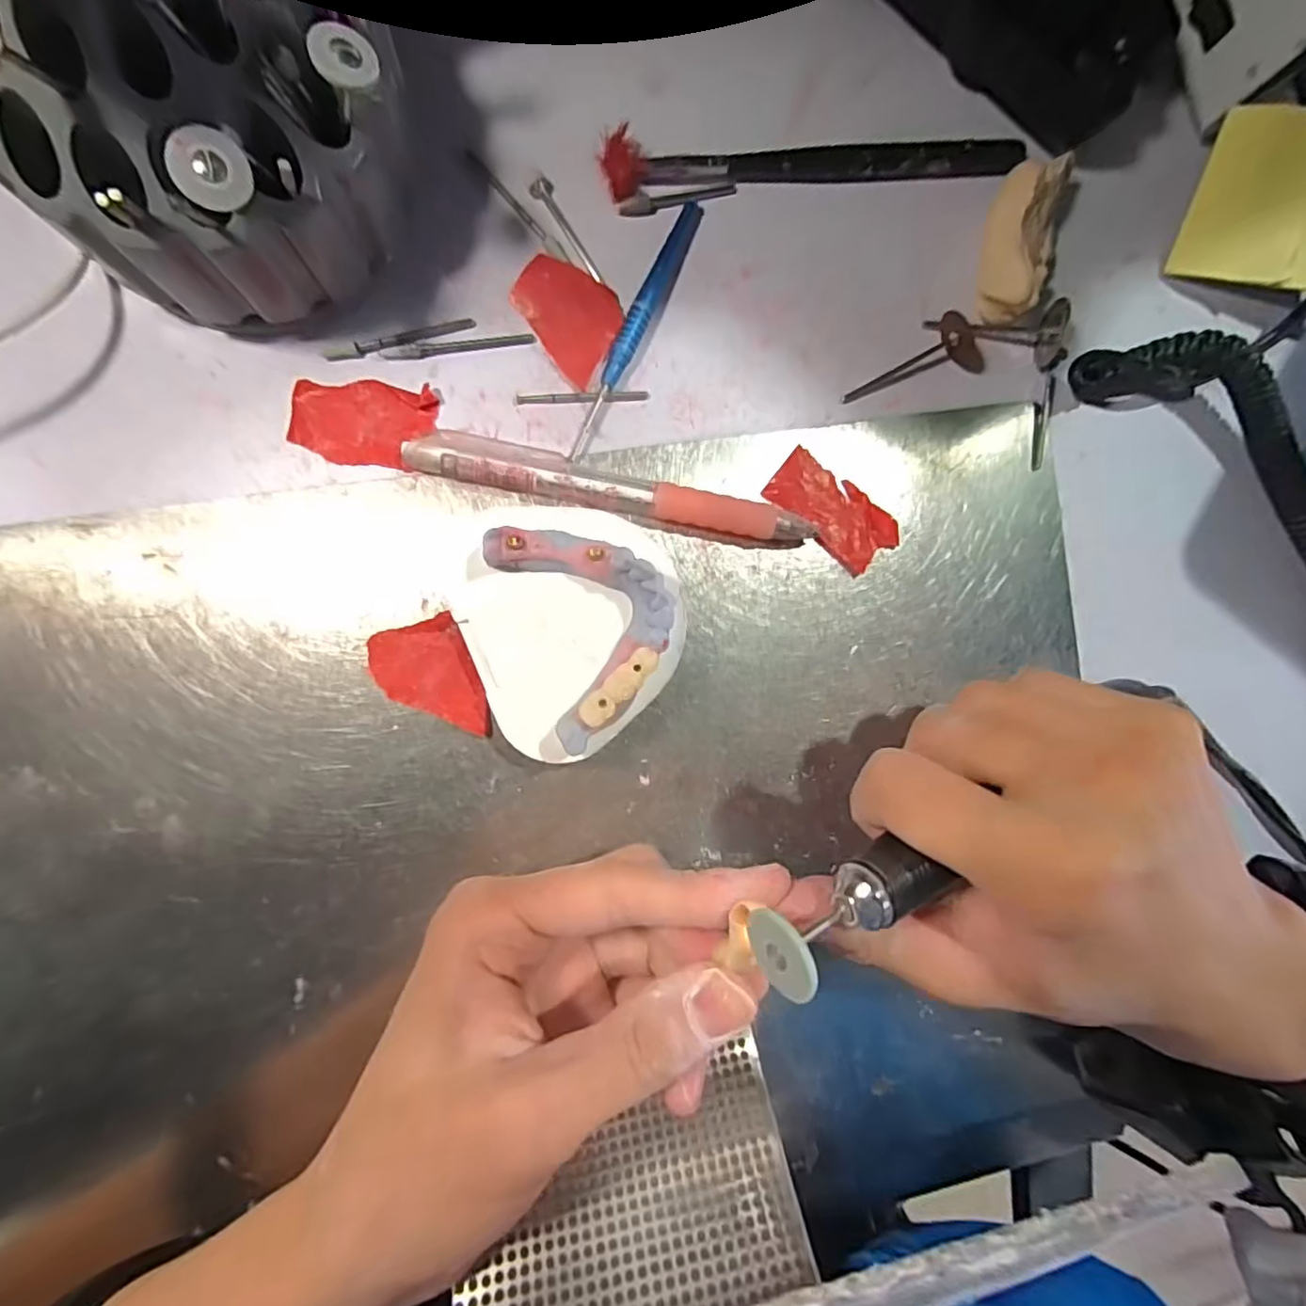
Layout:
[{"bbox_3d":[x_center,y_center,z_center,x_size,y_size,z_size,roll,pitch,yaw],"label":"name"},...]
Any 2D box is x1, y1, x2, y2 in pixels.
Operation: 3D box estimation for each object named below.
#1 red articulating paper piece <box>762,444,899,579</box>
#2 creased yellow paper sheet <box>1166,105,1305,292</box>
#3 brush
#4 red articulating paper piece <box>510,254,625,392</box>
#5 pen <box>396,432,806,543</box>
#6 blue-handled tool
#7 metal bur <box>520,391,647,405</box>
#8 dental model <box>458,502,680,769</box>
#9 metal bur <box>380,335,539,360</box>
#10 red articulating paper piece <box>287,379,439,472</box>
[{"bbox_3d":[0.063,-0.049,0.211,0.047,0.004,0.024,39,84,-2],"label":"red articulating paper piece"},{"bbox_3d":[0.232,-0.157,0.211,0.071,0.009,0.049,12,116,7],"label":"creased yellow paper sheet"},{"bbox_3d":[0.056,-0.167,0.206,0.147,0.011,0.014,-7,92,-7],"label":"brush"},{"bbox_3d":[-0.026,-0.113,0.200,0.028,0.004,0.040,-38,95,-5],"label":"red articulating paper piece"},{"bbox_3d":[-0.012,-0.054,0.198,0.129,0.012,0.016,11,90,-7],"label":"pen"},{"bbox_3d":[-0.006,-0.108,0.200,0.009,0.006,0.095,26,88,-7],"label":"blue-handled tool"},{"bbox_3d":[-0.023,-0.086,0.200,0.043,0.004,0.004,-5,92,-7],"label":"metal bur"},{"bbox_3d":[-0.023,-0.008,0.186,0.065,0.031,0.072,-20,93,-6],"label":"dental model"},{"bbox_3d":[-0.063,-0.100,0.195,0.049,0.004,0.005,-10,92,-7],"label":"metal bur"},{"bbox_3d":[-0.093,-0.074,0.192,0.043,0.004,0.027,3,91,-7],"label":"red articulating paper piece"}]

